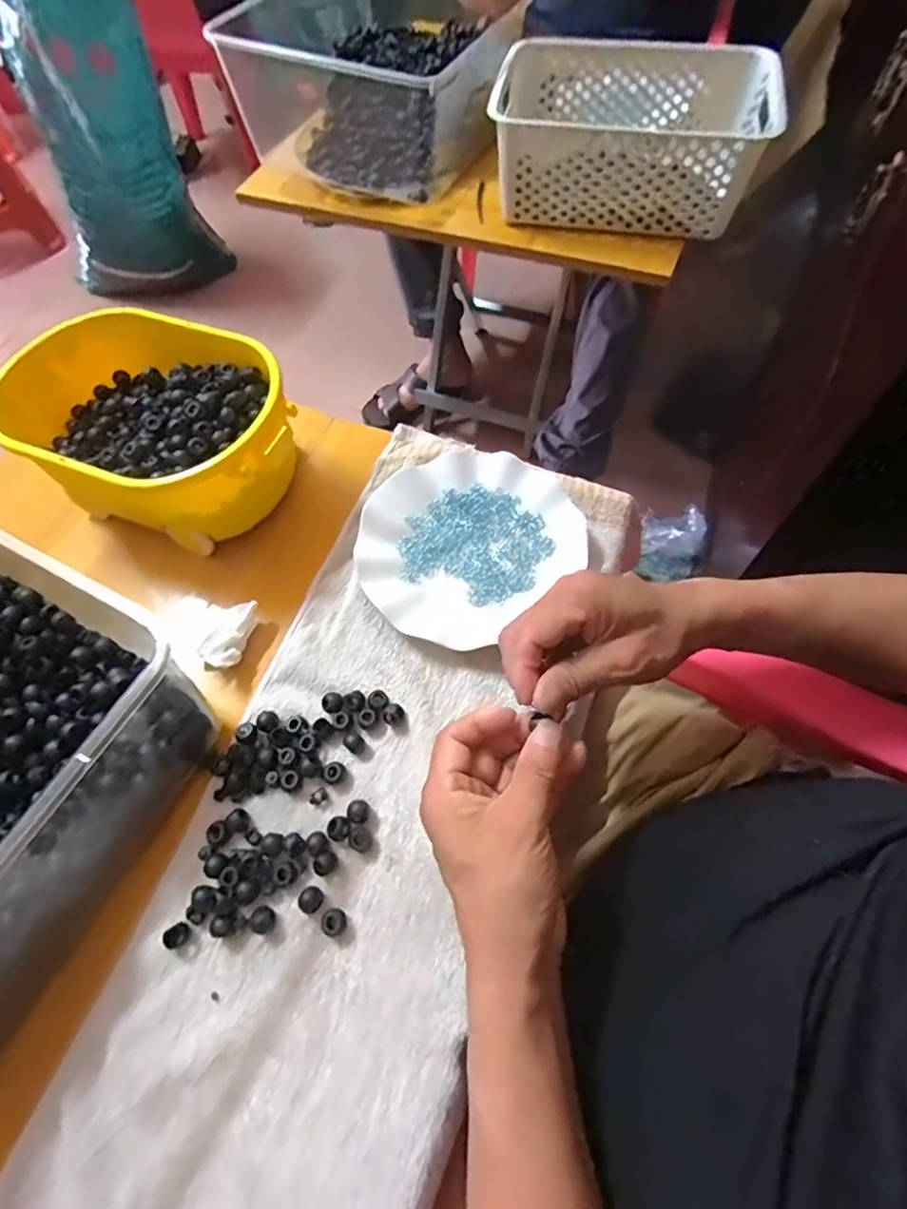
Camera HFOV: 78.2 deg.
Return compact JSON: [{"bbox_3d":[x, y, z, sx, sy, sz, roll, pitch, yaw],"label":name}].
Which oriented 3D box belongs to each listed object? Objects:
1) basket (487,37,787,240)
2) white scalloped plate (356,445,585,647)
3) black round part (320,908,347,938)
[{"bbox_3d":[0.210,-0.561,0.674,0.302,0.107,0.211,9,63,8],"label":"basket"},{"bbox_3d":[0.008,-0.055,0.466,0.180,0.019,0.162,-38,67,-16],"label":"white scalloped plate"},{"bbox_3d":[-0.075,0.199,0.348,0.015,0.008,0.015,-1,62,2],"label":"black round part"}]

